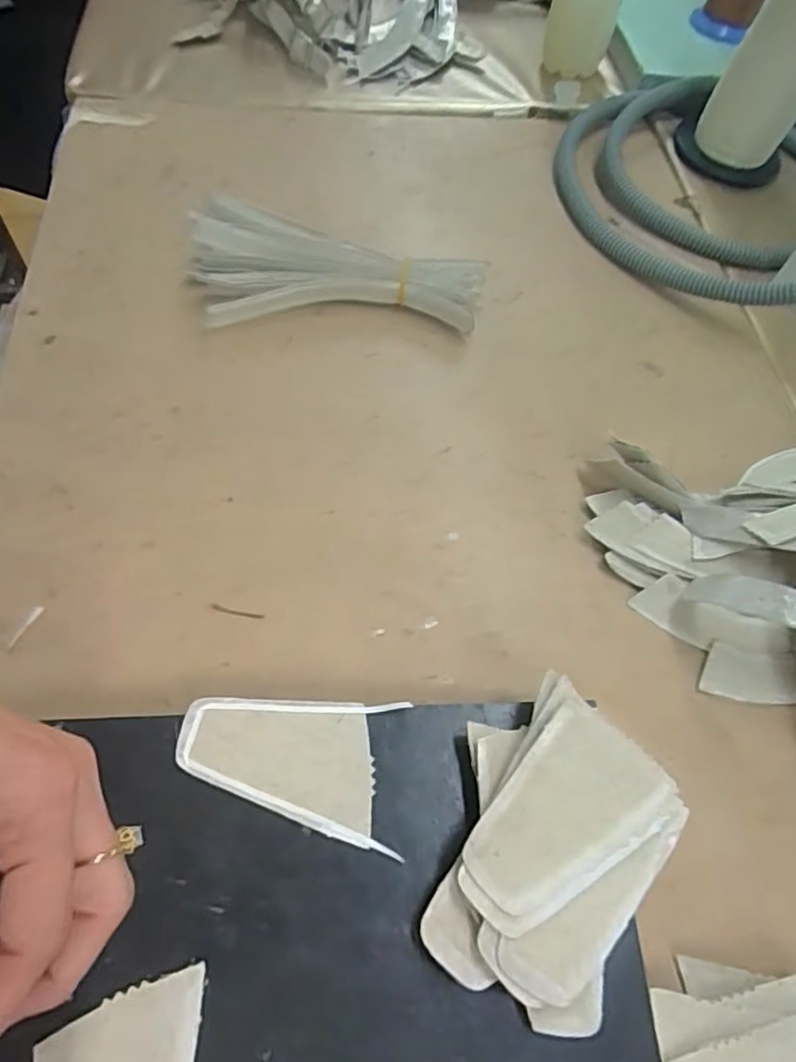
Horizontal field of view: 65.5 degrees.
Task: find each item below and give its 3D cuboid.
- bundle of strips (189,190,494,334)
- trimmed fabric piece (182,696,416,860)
[{"bbox_3d":[-0.044,-0.172,0.429,0.203,0.040,0.081,9,61,1],"label":"bundle of strips"},{"bbox_3d":[-0.048,0.099,0.272,0.095,0.004,0.058,10,61,1],"label":"trimmed fabric piece"}]

